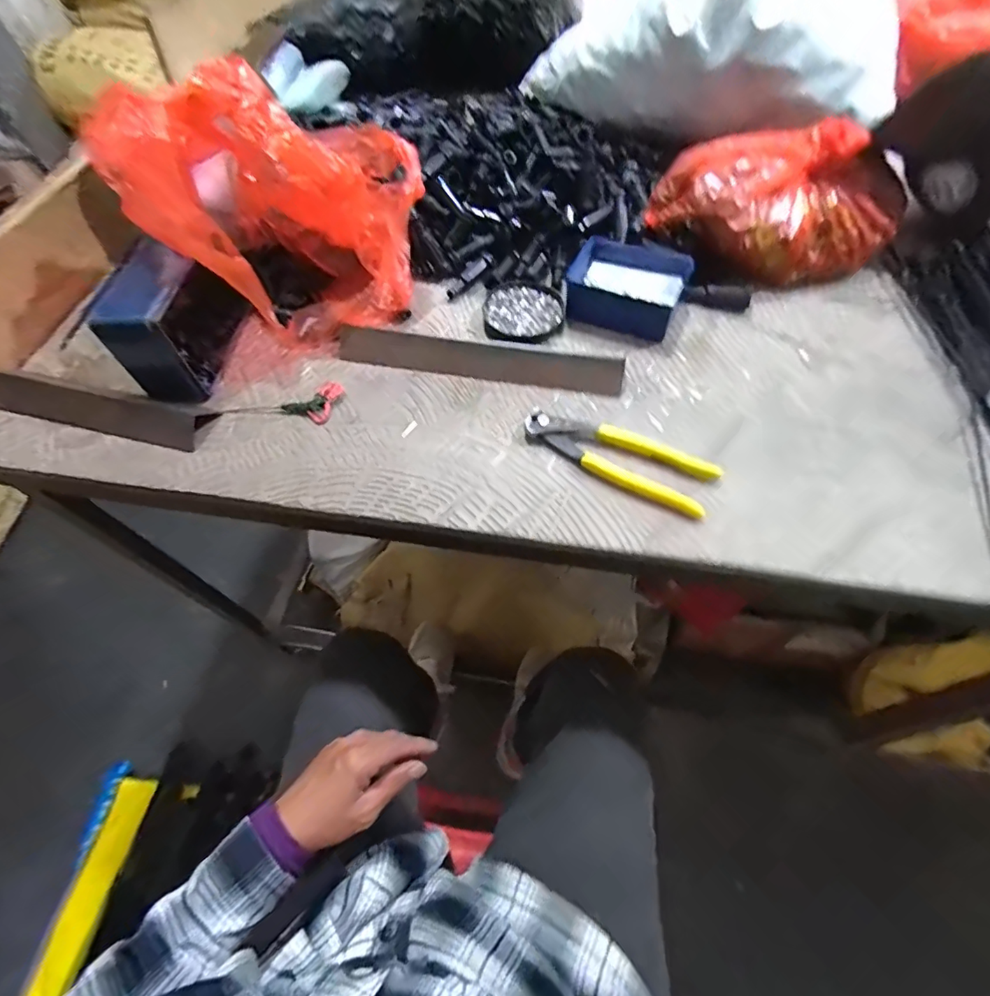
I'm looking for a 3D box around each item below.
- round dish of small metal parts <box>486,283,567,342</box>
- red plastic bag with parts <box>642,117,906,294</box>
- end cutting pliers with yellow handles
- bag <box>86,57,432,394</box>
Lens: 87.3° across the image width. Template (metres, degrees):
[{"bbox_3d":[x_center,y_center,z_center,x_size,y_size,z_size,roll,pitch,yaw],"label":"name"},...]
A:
[{"bbox_3d":[0.031,-0.192,0.545,0.082,0.014,0.087,-1,59,2],"label":"round dish of small metal parts"},{"bbox_3d":[0.297,-0.315,0.549,0.270,0.095,0.156,-6,59,-1],"label":"red plastic bag with parts"},{"bbox_3d":[0.104,-0.040,0.438,0.161,0.015,0.051,25,63,17],"label":"end cutting pliers with yellow handles"},{"bbox_3d":[-0.205,-0.303,0.522,0.238,0.168,0.260,-20,60,-9],"label":"bag"}]

